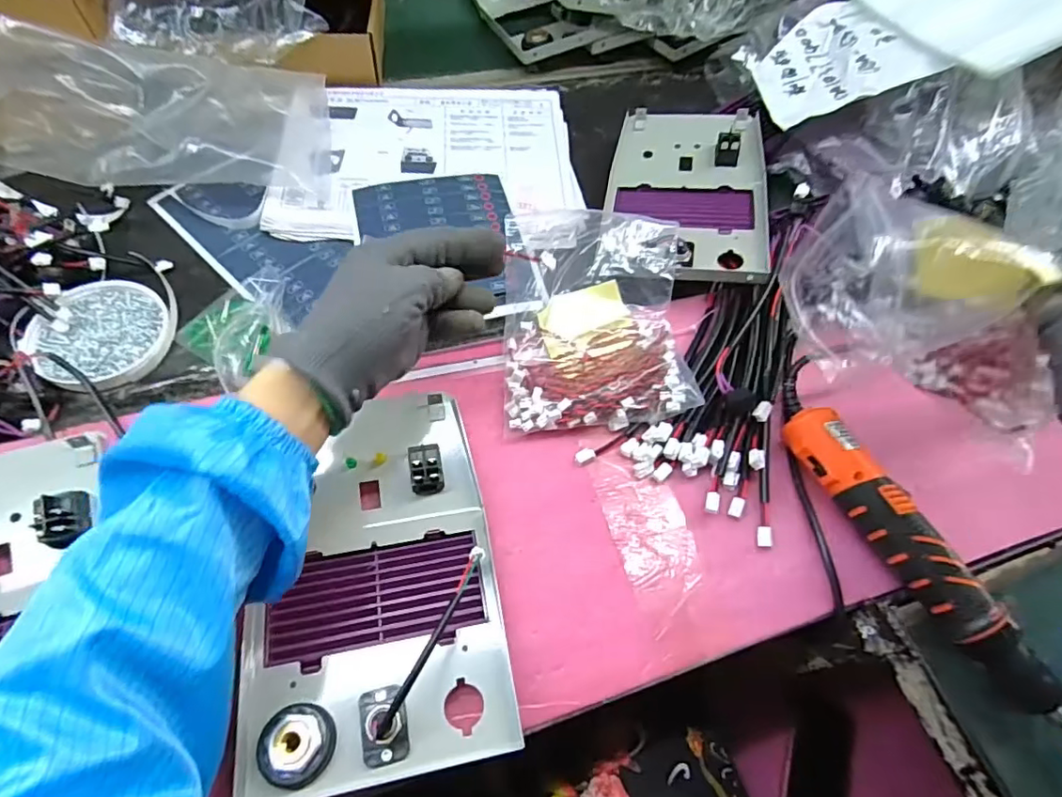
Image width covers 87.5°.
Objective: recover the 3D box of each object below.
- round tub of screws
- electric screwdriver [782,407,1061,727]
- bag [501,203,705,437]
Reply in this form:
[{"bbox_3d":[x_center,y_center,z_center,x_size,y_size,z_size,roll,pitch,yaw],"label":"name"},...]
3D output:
[{"bbox_3d":[-0.334,-0.052,0.431,0.093,0.023,0.094,3,60,-5],"label":"round tub of screws"},{"bbox_3d":[0.262,0.105,0.381,0.040,0.043,0.236,-27,66,-19],"label":"electric screwdriver"},{"bbox_3d":[0.053,-0.085,0.470,0.146,0.045,0.237,2,60,-5],"label":"bag"}]

